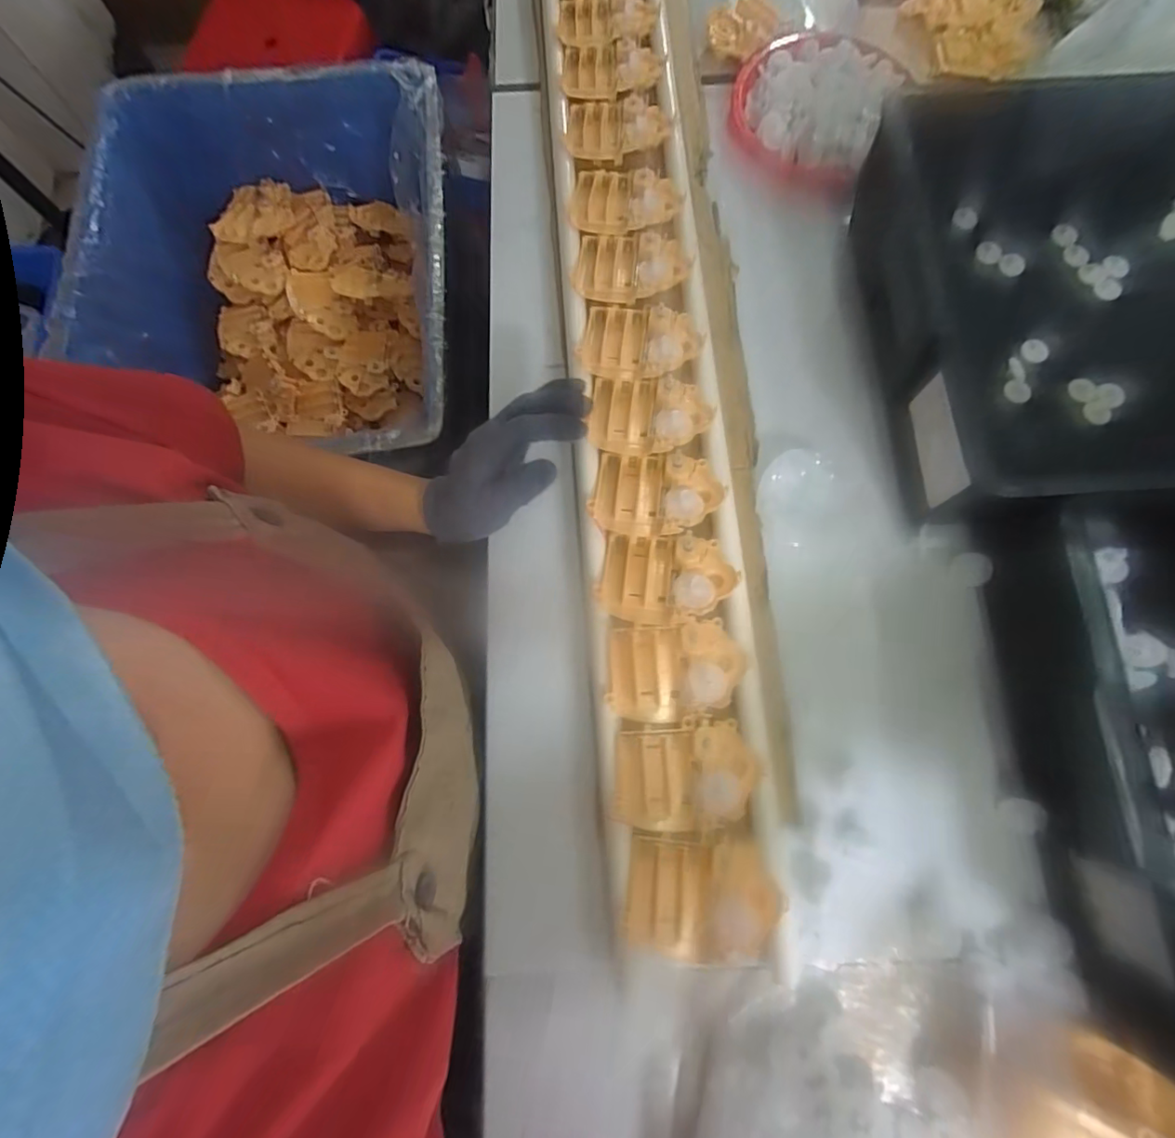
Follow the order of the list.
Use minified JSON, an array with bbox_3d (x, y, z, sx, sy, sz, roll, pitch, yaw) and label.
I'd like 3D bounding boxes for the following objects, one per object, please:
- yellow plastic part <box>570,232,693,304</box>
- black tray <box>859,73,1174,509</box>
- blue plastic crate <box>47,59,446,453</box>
[{"bbox_3d":[0.038,-0.266,0.464,0.099,0.020,0.069,3,78,3],"label":"yellow plastic part"},{"bbox_3d":[0.501,-0.224,0.428,0.531,0.095,0.337,-3,78,2],"label":"black tray"},{"bbox_3d":[-0.376,-0.358,0.678,0.430,0.183,0.509,-5,78,1],"label":"blue plastic crate"}]

